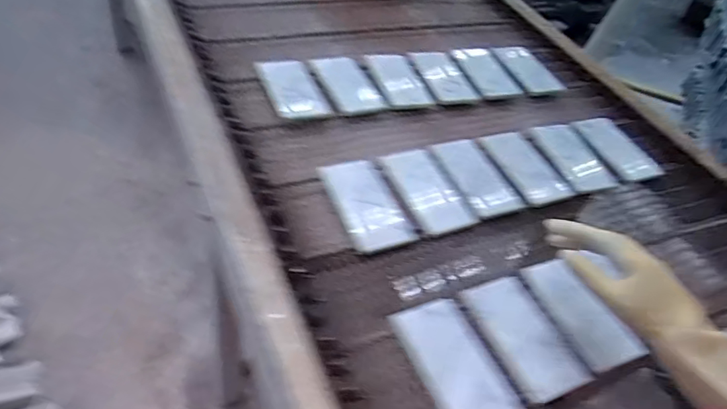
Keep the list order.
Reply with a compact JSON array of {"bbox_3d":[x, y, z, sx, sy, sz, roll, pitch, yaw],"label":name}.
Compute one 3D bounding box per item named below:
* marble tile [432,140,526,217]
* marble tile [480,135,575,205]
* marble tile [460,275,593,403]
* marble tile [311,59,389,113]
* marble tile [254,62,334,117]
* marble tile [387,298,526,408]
[{"bbox_3d":[0.189,-0.046,0.865,0.102,0.010,0.155,-8,48,-29],"label":"marble tile"},{"bbox_3d":[0.292,-0.069,0.927,0.103,0.014,0.169,-9,45,-23],"label":"marble tile"},{"bbox_3d":[0.201,0.162,0.654,0.089,0.011,0.160,-13,46,-20],"label":"marble tile"},{"bbox_3d":[-0.025,-0.231,1.000,0.105,0.011,0.168,-5,42,-26],"label":"marble tile"},{"bbox_3d":[-0.126,-0.211,0.952,0.097,0.016,0.171,-8,41,-21],"label":"marble tile"},{"bbox_3d":[0.109,0.183,0.610,0.095,0.015,0.160,-15,47,-22],"label":"marble tile"}]

